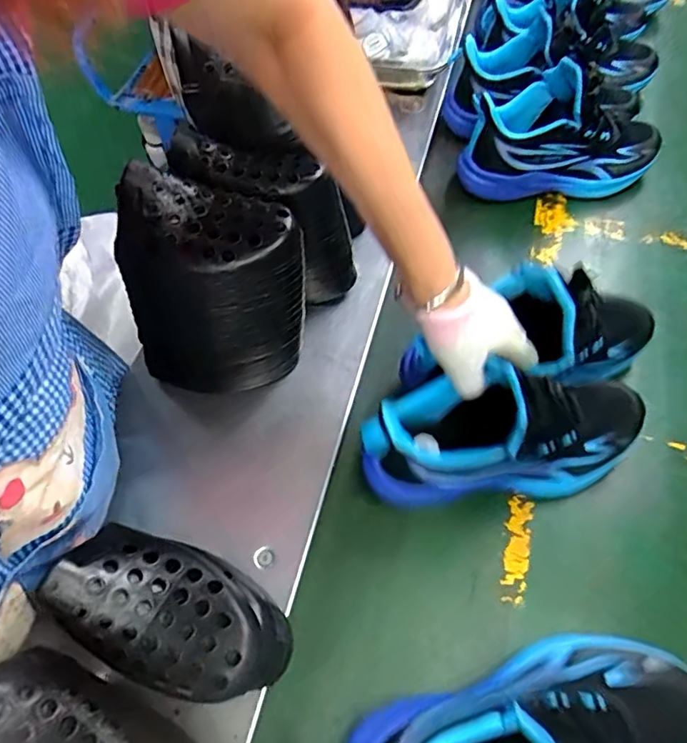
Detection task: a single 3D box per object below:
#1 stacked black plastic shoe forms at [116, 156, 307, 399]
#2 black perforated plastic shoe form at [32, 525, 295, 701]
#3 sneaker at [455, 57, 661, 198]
[{"bbox_3d":[-0.112,-0.068,0.516,0.153,0.207,0.090,-3,58,0],"label":"stacked black plastic shoe forms"},{"bbox_3d":[-0.113,0.158,0.371,0.152,0.064,0.081,16,60,11],"label":"black perforated plastic shoe form"},{"bbox_3d":[0.268,-0.297,0.691,0.236,0.147,0.089,-1,58,1],"label":"sneaker"}]

